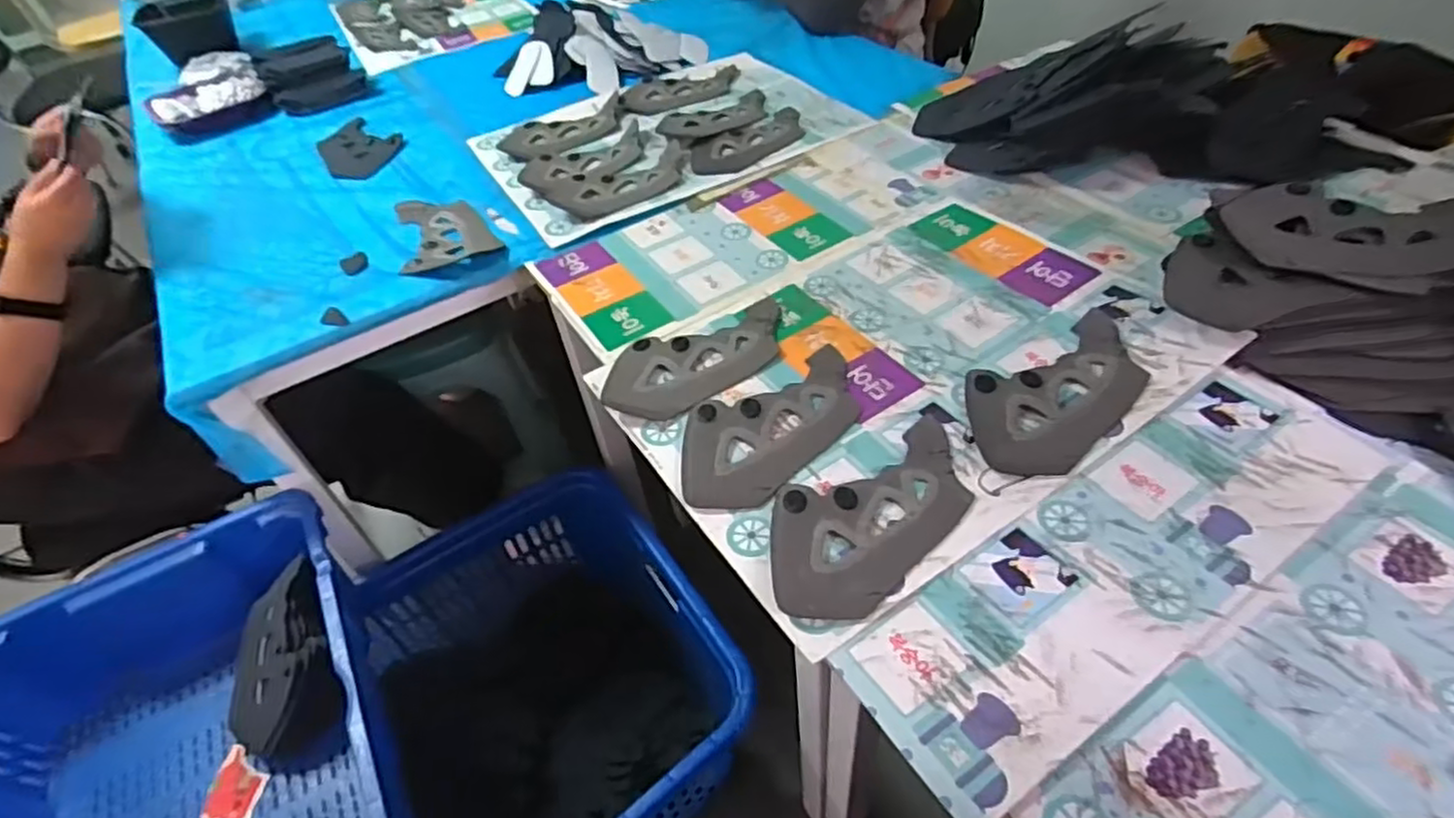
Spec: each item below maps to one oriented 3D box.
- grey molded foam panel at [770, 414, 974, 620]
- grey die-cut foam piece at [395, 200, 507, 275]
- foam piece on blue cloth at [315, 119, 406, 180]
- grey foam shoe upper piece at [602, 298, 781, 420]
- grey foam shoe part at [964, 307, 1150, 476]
[{"bbox_3d":[0.121,0.086,0.589,0.206,0.008,0.127,-23,48,-15],"label":"grey molded foam panel"},{"bbox_3d":[-0.374,-0.240,0.962,0.127,0.019,0.162,-17,47,-9],"label":"grey die-cut foam piece"},{"bbox_3d":[-0.600,-0.427,1.177,0.122,0.005,0.209,-32,51,-22],"label":"foam piece on blue cloth"},{"bbox_3d":[-0.026,-0.056,0.748,0.215,0.012,0.108,-28,49,-19],"label":"grey foam shoe upper piece"},{"bbox_3d":[0.306,-0.021,0.664,0.220,0.011,0.115,-32,51,-22],"label":"grey foam shoe part"}]

